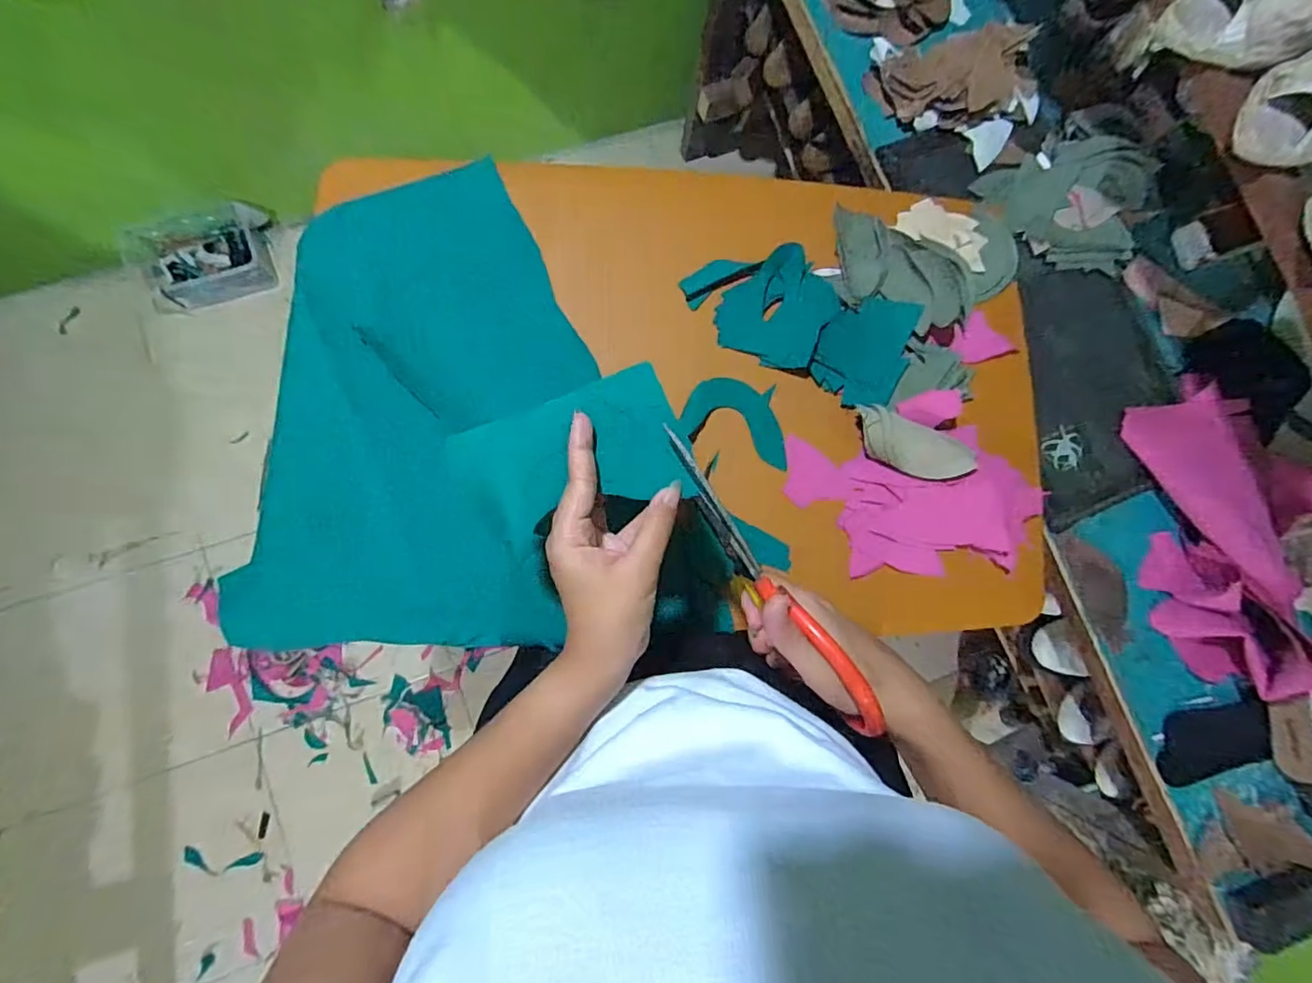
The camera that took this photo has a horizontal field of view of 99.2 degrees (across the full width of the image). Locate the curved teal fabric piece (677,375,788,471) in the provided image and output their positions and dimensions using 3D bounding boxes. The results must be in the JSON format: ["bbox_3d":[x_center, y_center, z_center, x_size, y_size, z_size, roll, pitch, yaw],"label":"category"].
[{"bbox_3d":[0.084,-0.074,0.560,0.112,0.024,0.069,16,82,-3],"label":"curved teal fabric piece"}]

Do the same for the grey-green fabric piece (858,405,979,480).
[{"bbox_3d":[0.252,-0.043,0.543,0.123,0.021,0.046,23,81,-2],"label":"grey-green fabric piece"}]

